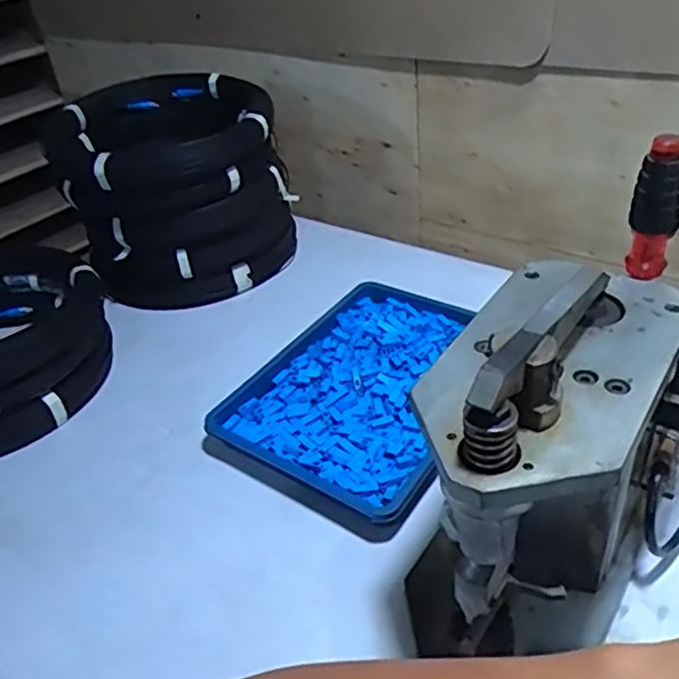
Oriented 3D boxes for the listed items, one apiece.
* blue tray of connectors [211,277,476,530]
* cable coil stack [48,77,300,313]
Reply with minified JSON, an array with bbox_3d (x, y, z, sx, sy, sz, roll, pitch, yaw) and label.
[{"bbox_3d":[0.044,0.043,0.744,0.229,0.034,0.322,19,44,31],"label":"blue tray of connectors"},{"bbox_3d":[-0.224,-0.214,0.965,0.288,0.251,0.264,-11,37,-6],"label":"cable coil stack"}]

